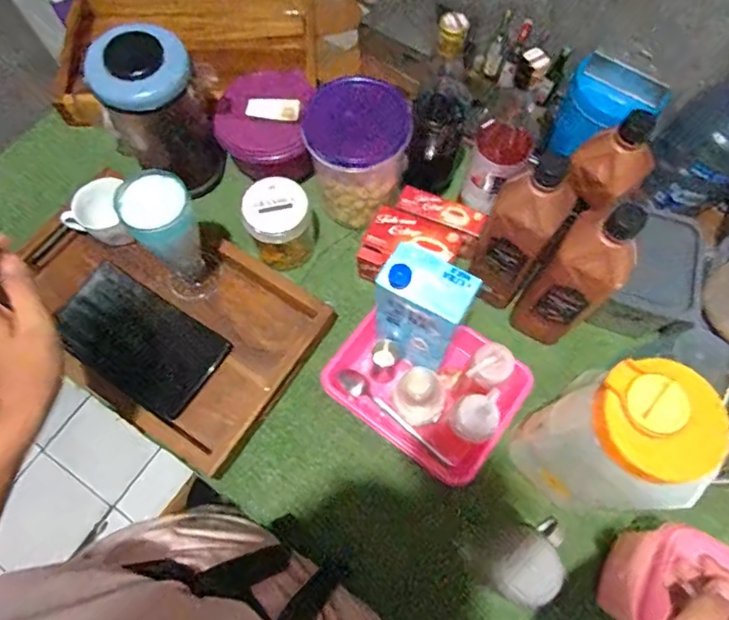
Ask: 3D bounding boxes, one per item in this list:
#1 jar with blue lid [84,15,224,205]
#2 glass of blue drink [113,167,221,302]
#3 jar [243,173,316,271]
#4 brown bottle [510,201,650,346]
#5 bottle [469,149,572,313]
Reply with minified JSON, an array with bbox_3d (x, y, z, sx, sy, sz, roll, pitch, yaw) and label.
[{"bbox_3d":[-0.268,-0.250,0.687,0.097,0.217,0.105,43,74,13],"label":"jar with blue lid"},{"bbox_3d":[-0.233,-0.084,0.637,0.077,0.189,0.071,-29,73,-11],"label":"glass of blue drink"},{"bbox_3d":[-0.117,-0.116,0.711,0.083,0.114,0.077,0,70,-1],"label":"jar"},{"bbox_3d":[0.237,-0.031,0.583,0.077,0.222,0.069,43,74,13],"label":"brown bottle"},{"bbox_3d":[0.175,-0.082,0.593,0.071,0.225,0.062,30,72,9],"label":"bottle"}]

